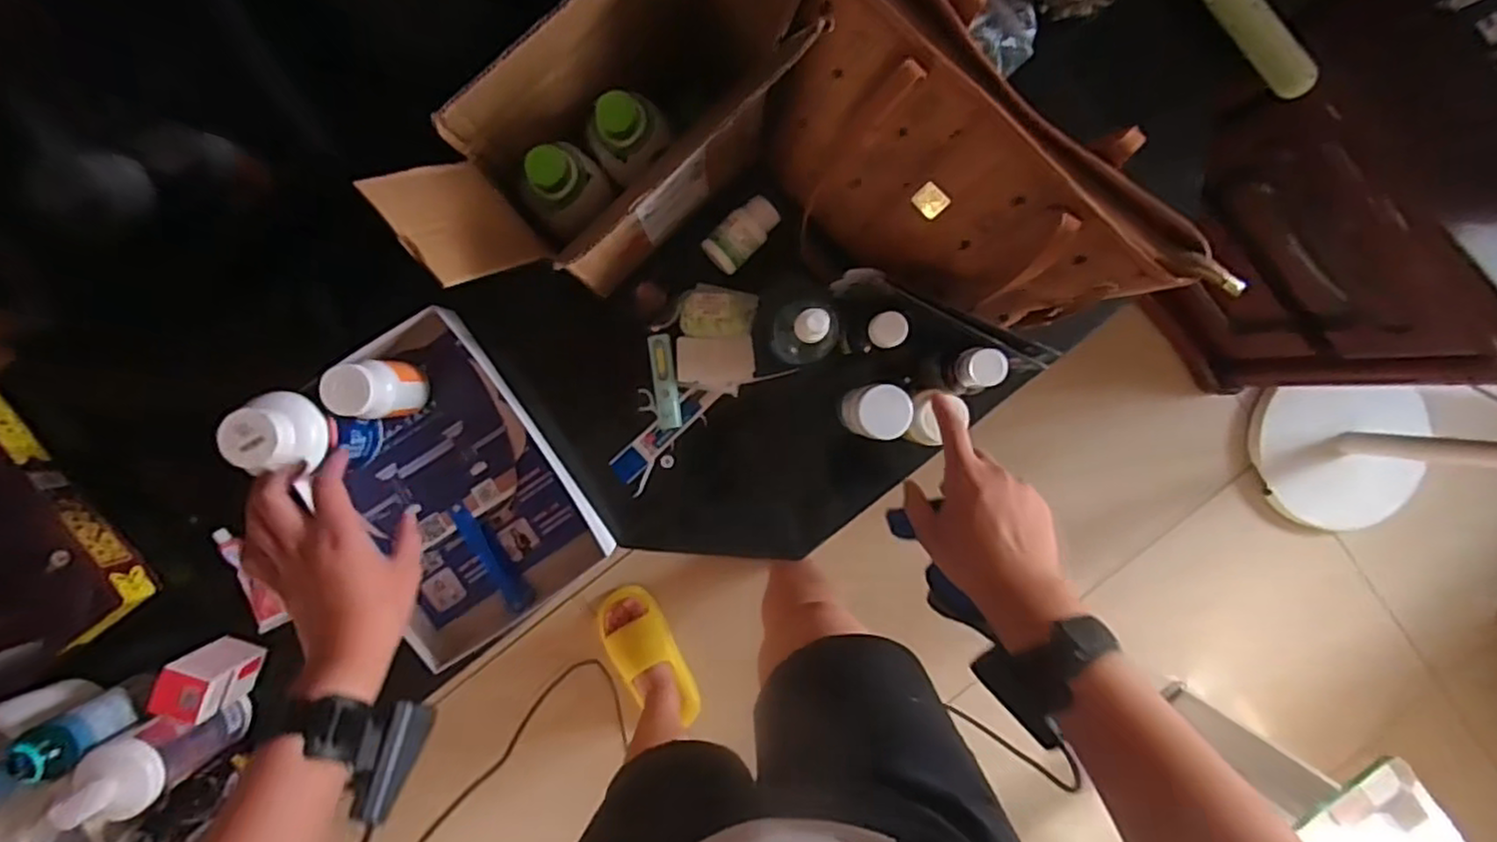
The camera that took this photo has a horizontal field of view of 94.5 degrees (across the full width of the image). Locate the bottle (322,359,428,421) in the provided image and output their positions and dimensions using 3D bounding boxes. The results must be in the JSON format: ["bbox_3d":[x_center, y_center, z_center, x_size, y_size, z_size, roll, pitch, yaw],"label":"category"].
[{"bbox_3d":[-0.329,-0.029,0.621,0.047,0.117,0.049,0,93,-3],"label":"bottle"}]

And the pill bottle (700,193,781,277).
[{"bbox_3d":[-0.006,-0.178,0.661,0.042,0.045,0.075,42,90,-4],"label":"pill bottle"}]

